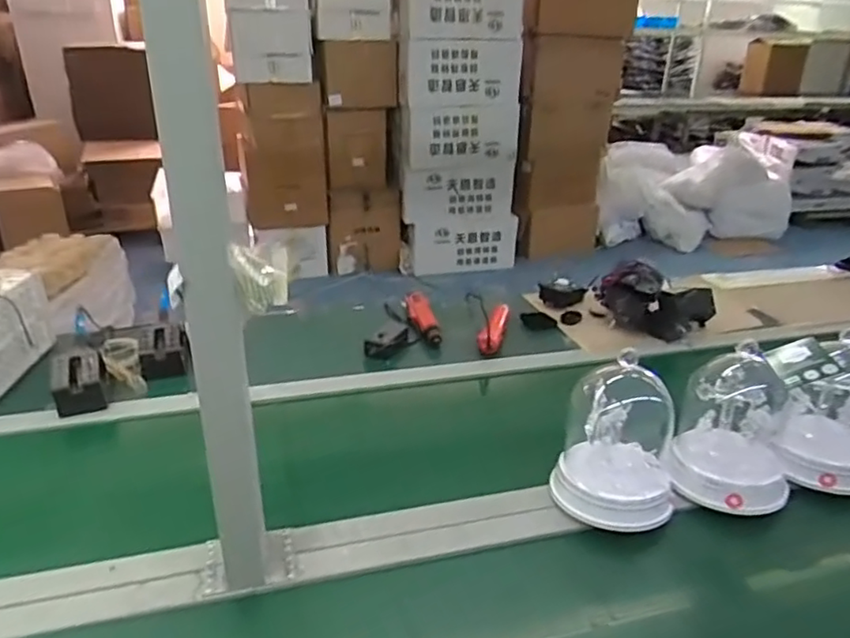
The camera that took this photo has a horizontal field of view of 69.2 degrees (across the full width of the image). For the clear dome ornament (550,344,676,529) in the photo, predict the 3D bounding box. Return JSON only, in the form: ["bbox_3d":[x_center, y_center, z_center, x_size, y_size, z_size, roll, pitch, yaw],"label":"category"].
[{"bbox_3d":[0.249,0.154,0.784,0.148,0.176,0.132,11,27,18],"label":"clear dome ornament"}]

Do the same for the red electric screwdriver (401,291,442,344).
[{"bbox_3d":[-0.007,0.003,1.299,0.051,0.049,0.219,-5,26,-13],"label":"red electric screwdriver"}]

